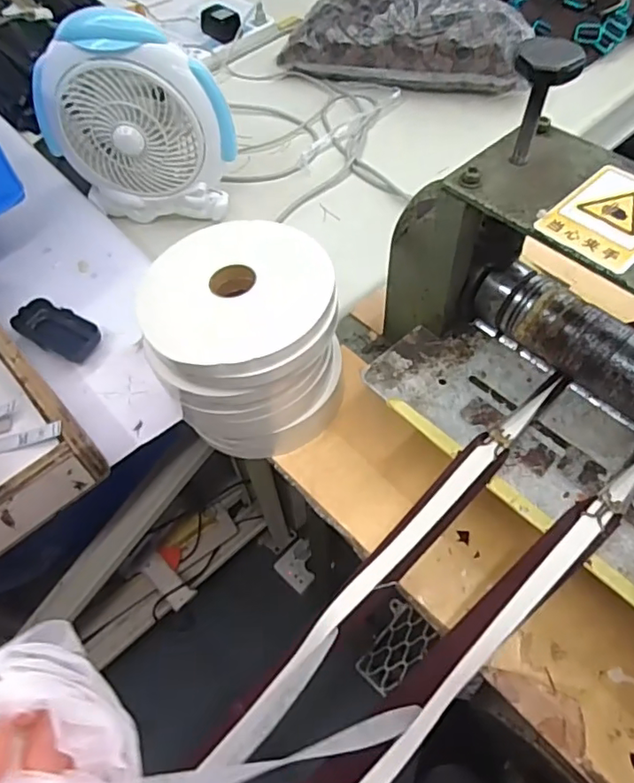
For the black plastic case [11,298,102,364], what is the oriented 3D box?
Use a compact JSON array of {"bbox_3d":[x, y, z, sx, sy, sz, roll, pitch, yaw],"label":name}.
[{"bbox_3d":[-0.300,-0.072,0.658,0.103,0.020,0.050,24,61,18],"label":"black plastic case"}]

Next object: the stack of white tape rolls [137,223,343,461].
[{"bbox_3d":[-0.062,-0.038,0.538,0.163,0.172,0.153,-6,57,-1],"label":"stack of white tape rolls"}]

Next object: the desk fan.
[{"bbox_3d":[-0.236,-0.348,0.753,0.248,0.249,0.085,11,58,10],"label":"desk fan"}]

